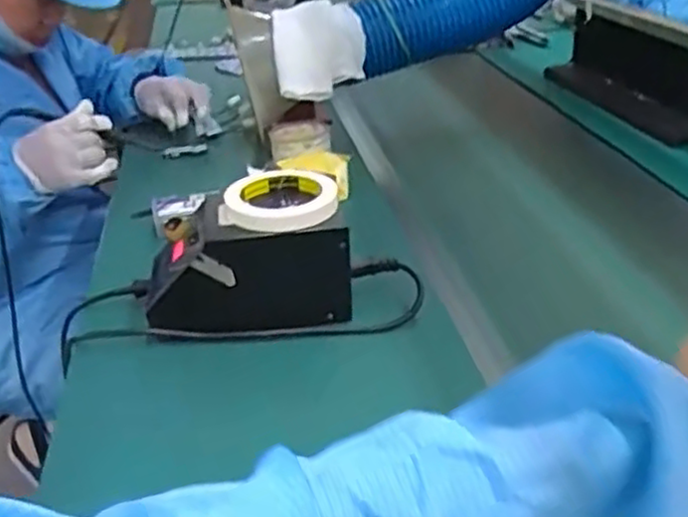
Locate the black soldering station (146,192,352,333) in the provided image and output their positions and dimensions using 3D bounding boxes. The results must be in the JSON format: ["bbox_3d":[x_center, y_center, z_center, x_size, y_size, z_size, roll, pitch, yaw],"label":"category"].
[{"bbox_3d":[-0.089,0.002,0.664,0.184,0.091,0.093,-4,30,-5],"label":"black soldering station"}]

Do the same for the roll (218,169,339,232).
[{"bbox_3d":[-0.059,-0.055,0.655,0.104,0.021,0.104,-1,30,0],"label":"roll"}]

